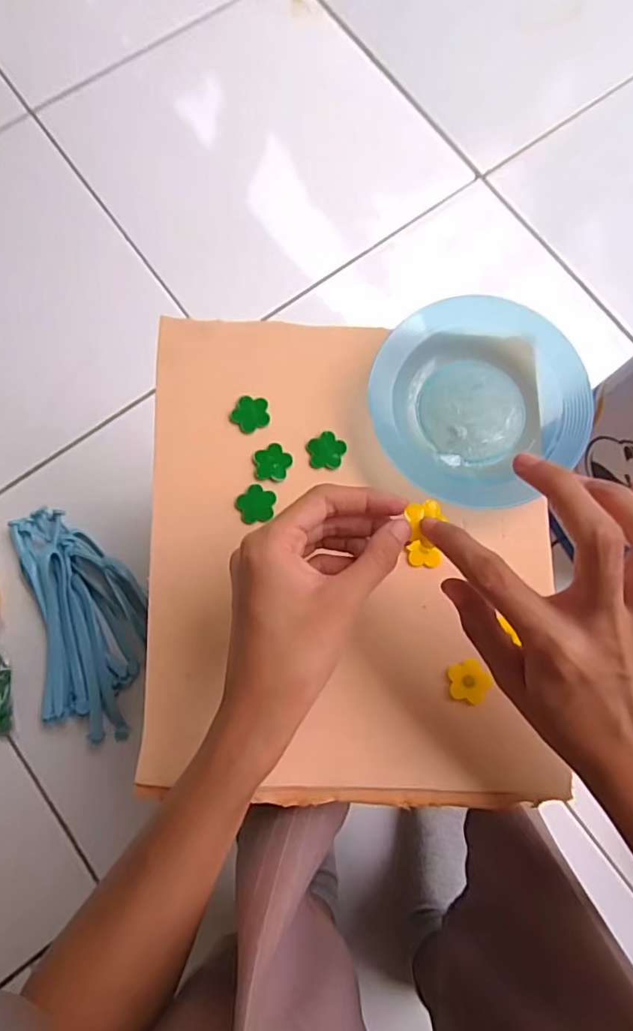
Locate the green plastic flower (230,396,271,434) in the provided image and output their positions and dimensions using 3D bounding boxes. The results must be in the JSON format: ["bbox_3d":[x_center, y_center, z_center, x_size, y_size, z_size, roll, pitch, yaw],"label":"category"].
[{"bbox_3d":[-0.041,-0.063,0.332,0.023,0.004,0.023,-4,79,-2],"label":"green plastic flower"}]

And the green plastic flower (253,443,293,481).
[{"bbox_3d":[-0.027,-0.033,0.327,0.023,0.004,0.023,8,79,1],"label":"green plastic flower"}]

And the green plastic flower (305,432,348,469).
[{"bbox_3d":[0.006,-0.040,0.329,0.023,0.004,0.022,5,79,0],"label":"green plastic flower"}]

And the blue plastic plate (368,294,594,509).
[{"bbox_3d":[0.098,-0.070,0.325,0.127,0.022,0.120,0,79,-1],"label":"blue plastic plate"}]

